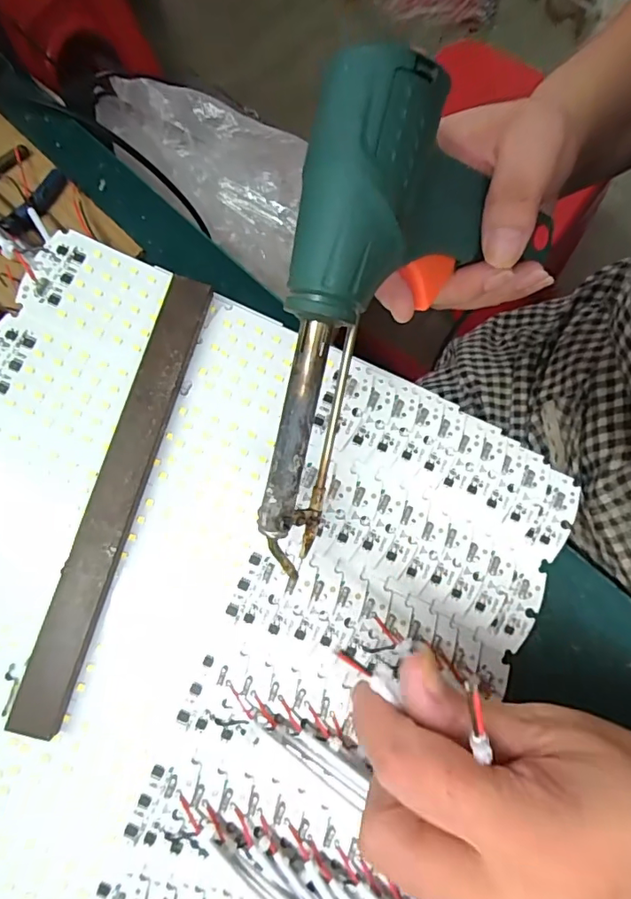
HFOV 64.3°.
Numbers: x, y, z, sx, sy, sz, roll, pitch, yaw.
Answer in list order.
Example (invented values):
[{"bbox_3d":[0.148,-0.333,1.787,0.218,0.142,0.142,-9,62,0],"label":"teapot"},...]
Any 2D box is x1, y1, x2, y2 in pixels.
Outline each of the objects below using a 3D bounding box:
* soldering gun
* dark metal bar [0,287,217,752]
[{"bbox_3d":[0.026,-0.039,0.214,0.039,0.123,0.177,30,102,46],"label":"soldering gun"},{"bbox_3d":[-0.091,0.020,0.233,0.021,0.017,0.210,16,77,6],"label":"dark metal bar"}]

